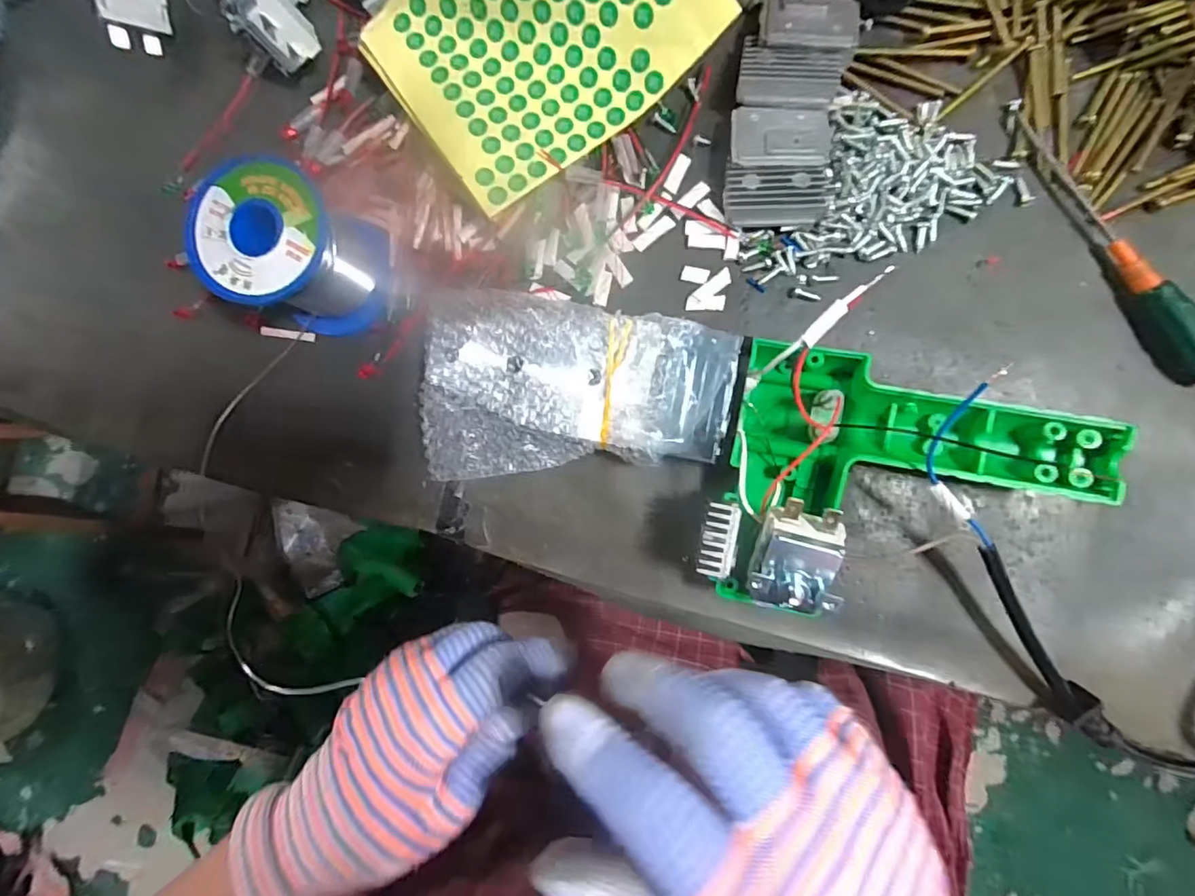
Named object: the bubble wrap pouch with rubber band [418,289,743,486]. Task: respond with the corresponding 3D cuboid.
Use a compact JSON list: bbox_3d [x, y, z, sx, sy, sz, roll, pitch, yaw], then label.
[{"bbox_3d":[-0.015,-0.026,0.255,0.150,0.038,0.090,6,90,7],"label":"bubble wrap pouch with rubber band"}]

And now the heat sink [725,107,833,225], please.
[{"bbox_3d":[0.087,-0.136,0.256,0.048,0.013,0.054,2,90,7],"label":"heat sink"}]

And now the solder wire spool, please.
[{"bbox_3d":[-0.148,-0.096,0.260,0.063,0.063,0.063,20,92,7],"label":"solder wire spool"}]

